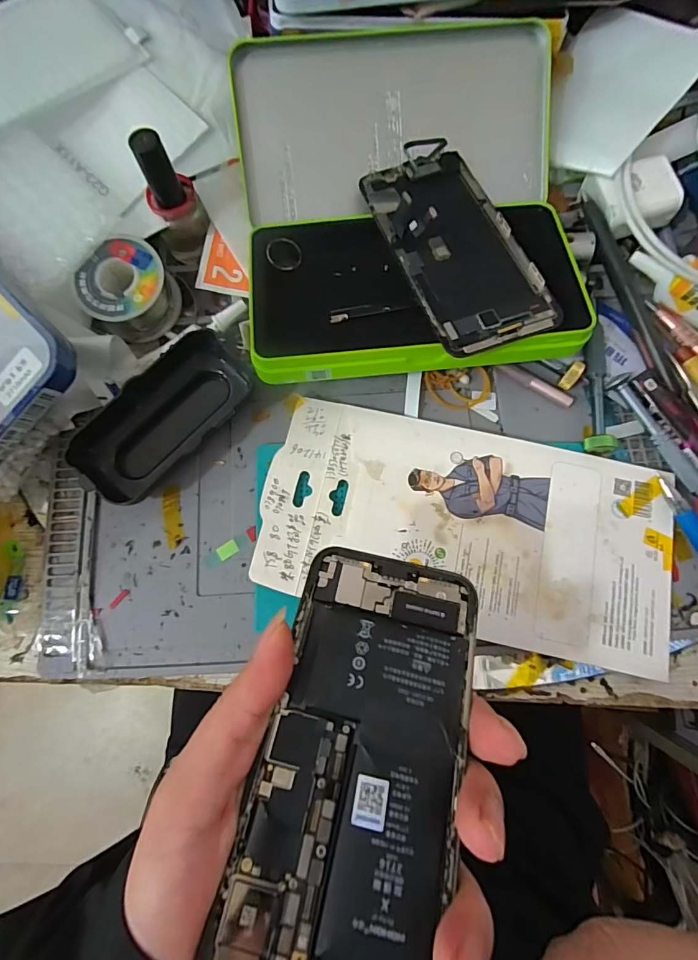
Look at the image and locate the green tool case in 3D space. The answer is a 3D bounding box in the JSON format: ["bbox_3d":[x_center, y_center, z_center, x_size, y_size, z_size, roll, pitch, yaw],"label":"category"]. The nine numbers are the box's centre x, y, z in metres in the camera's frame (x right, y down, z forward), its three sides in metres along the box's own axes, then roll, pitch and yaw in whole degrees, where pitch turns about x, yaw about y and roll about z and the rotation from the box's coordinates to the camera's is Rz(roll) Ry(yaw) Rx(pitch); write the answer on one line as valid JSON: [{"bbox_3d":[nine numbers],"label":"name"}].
[{"bbox_3d":[0.033,-0.160,0.264,0.188,0.054,0.206,-4,77,0],"label":"green tool case"}]

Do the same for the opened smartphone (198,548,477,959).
[{"bbox_3d":[0.004,0.094,0.150,0.067,0.009,0.141,15,60,4],"label":"opened smartphone"}]

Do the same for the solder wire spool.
[{"bbox_3d":[-0.135,-0.117,0.263,0.052,0.027,0.045,-36,79,-7],"label":"solder wire spool"}]

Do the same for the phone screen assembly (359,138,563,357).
[{"bbox_3d":[0.060,-0.136,0.246,0.068,0.012,0.140,-20,72,-5],"label":"phone screen assembly"}]

